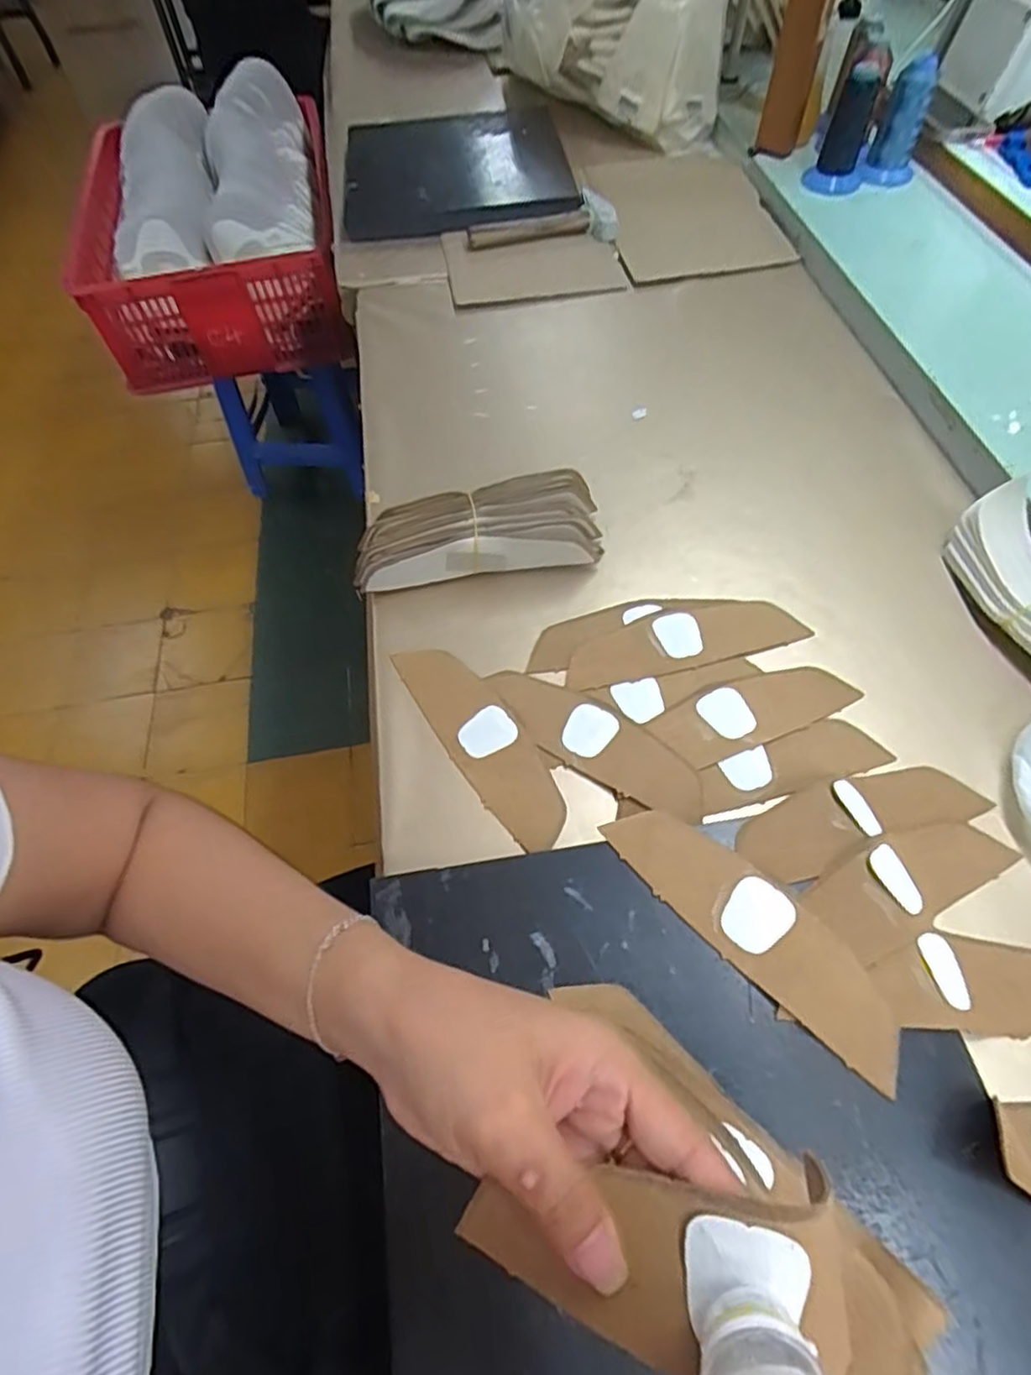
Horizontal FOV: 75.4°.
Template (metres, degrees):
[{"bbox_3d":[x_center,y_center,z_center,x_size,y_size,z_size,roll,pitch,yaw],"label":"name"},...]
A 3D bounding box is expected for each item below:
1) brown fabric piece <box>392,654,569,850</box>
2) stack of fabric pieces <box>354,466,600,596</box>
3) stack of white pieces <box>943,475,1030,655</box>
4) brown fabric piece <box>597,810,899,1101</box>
[{"bbox_3d":[-0.025,0.034,0.477,0.052,0.008,0.182,-31,63,-12],"label":"brown fabric piece"},{"bbox_3d":[-0.030,-0.125,0.542,0.203,0.058,0.065,-10,58,-3],"label":"stack of fabric pieces"},{"bbox_3d":[0.385,-0.073,0.495,0.065,0.044,0.175,-12,59,-4],"label":"stack of white pieces"},{"bbox_3d":[0.134,0.134,0.380,0.051,0.004,0.183,-42,64,-16],"label":"brown fabric piece"}]

